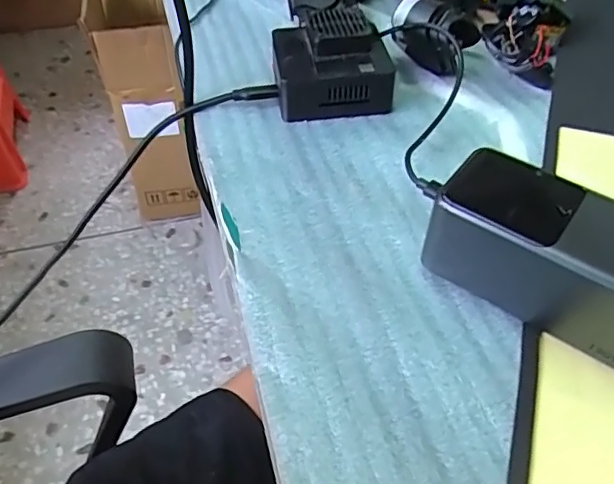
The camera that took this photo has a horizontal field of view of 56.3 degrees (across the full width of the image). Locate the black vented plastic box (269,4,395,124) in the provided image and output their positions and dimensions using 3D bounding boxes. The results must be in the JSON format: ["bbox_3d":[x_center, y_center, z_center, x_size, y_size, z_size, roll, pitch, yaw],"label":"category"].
[{"bbox_3d":[0.017,-0.124,0.392,0.077,0.045,0.070,-5,48,-2],"label":"black vented plastic box"}]

